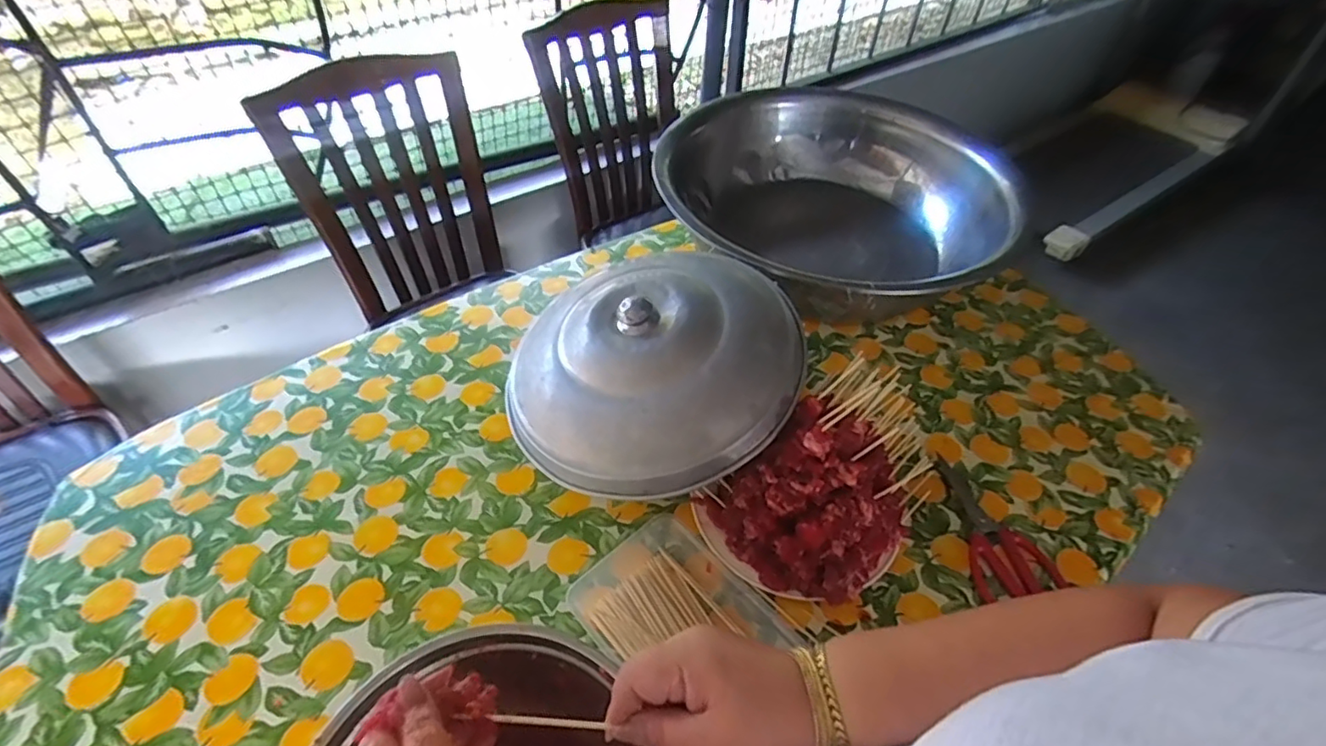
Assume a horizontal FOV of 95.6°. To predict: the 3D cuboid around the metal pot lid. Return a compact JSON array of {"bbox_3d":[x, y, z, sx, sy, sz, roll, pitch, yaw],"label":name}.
[{"bbox_3d":[-0.003,-0.019,0.709,0.346,0.121,0.305,-30,57,-25],"label":"metal pot lid"}]

